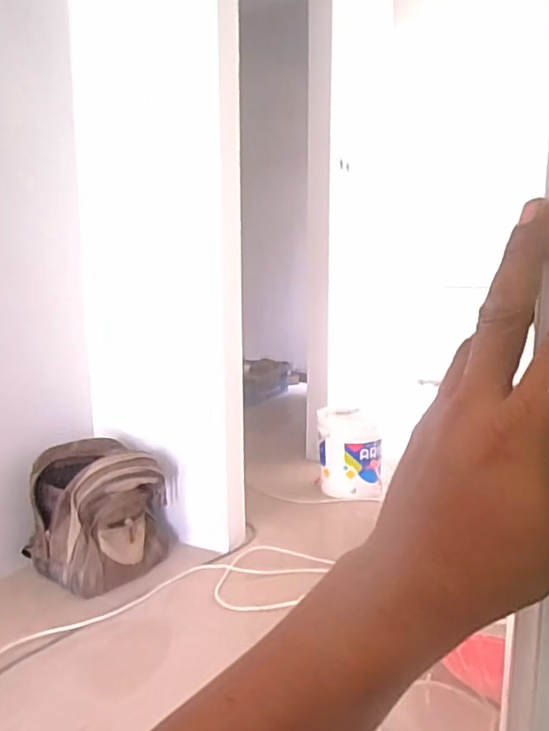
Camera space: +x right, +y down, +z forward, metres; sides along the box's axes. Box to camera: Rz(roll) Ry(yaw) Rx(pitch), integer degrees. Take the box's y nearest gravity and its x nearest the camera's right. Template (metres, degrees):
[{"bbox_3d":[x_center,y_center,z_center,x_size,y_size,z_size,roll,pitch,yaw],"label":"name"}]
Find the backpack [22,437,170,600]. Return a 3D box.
[{"bbox_3d":[-0.544,0.459,1.777,0.316,0.387,0.364,3,10,21],"label":"backpack"}]

